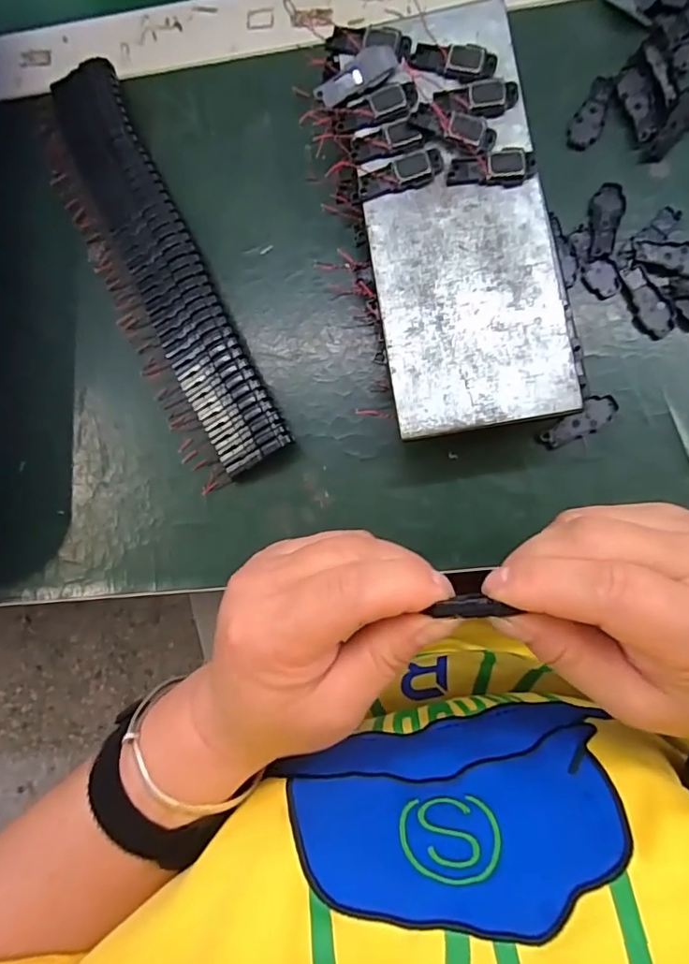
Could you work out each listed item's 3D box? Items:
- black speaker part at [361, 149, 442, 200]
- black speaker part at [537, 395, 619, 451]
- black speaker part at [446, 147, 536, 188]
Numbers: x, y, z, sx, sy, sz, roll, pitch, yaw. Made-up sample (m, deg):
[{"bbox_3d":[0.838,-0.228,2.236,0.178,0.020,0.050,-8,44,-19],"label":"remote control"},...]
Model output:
[{"bbox_3d":[0.026,-0.142,0.248,0.039,0.004,0.015,-15,85,5],"label":"black speaker part"},{"bbox_3d":[0.117,-0.029,0.268,0.040,0.004,0.015,-35,83,2],"label":"black speaker part"},{"bbox_3d":[0.067,-0.143,0.244,0.038,0.004,0.016,4,86,6],"label":"black speaker part"}]

